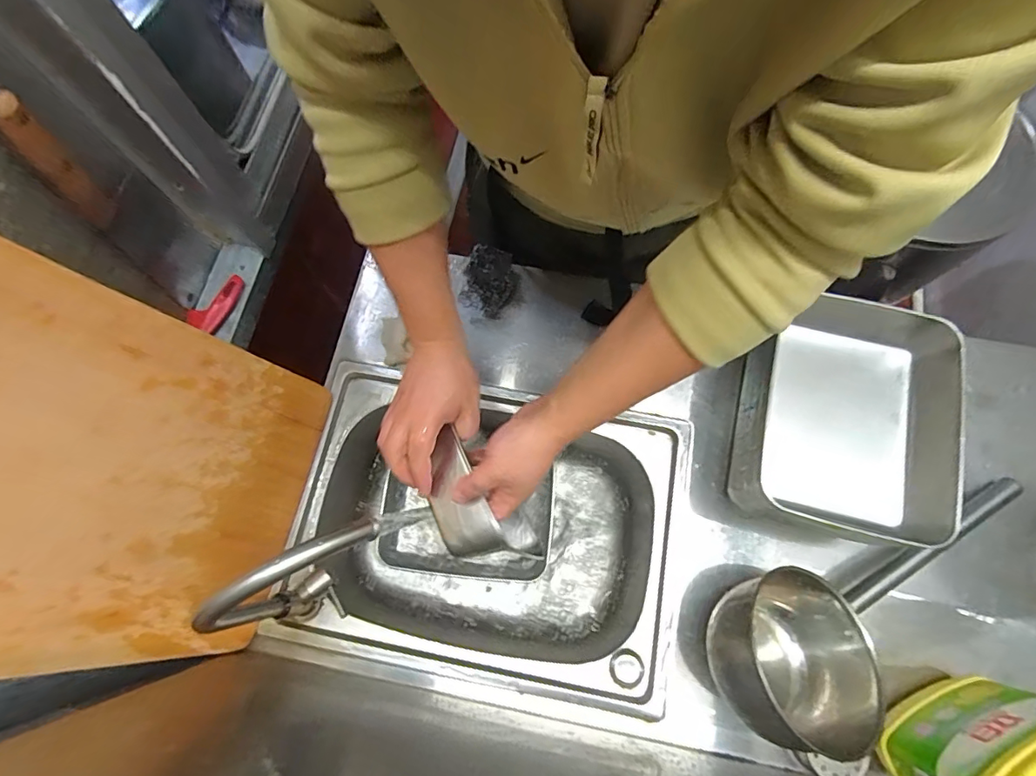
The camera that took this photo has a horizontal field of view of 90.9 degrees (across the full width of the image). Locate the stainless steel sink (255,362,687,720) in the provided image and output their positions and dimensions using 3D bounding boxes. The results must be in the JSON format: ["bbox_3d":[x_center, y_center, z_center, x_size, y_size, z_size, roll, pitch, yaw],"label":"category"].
[{"bbox_3d":[-0.041,0.191,0.701,0.462,0.154,0.342,10,73,4],"label":"stainless steel sink"}]

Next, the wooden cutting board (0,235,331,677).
[{"bbox_3d":[-0.355,0.081,0.447,0.020,0.407,0.305,6,72,23],"label":"wooden cutting board"}]

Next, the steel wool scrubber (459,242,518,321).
[{"bbox_3d":[-0.038,-0.147,0.701,0.070,0.055,0.091,10,73,5],"label":"steel wool scrubber"}]

